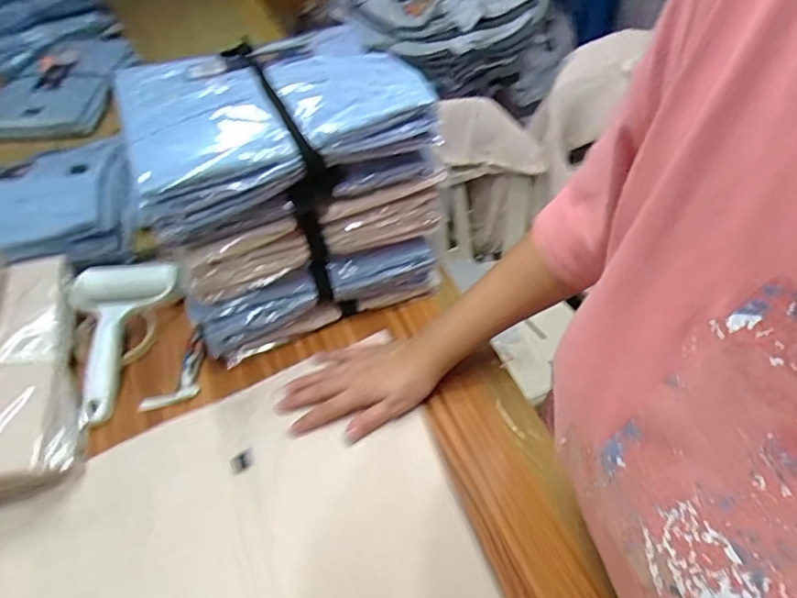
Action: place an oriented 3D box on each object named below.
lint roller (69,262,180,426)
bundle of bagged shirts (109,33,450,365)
[{"bbox_3d":[-0.287,0.033,0.563,0.112,0.048,0.185,-16,50,-12],"label":"lint roller"},{"bbox_3d":[-0.109,-0.109,0.544,0.251,0.243,0.182,-19,50,-14],"label":"bundle of bagged shirts"}]

